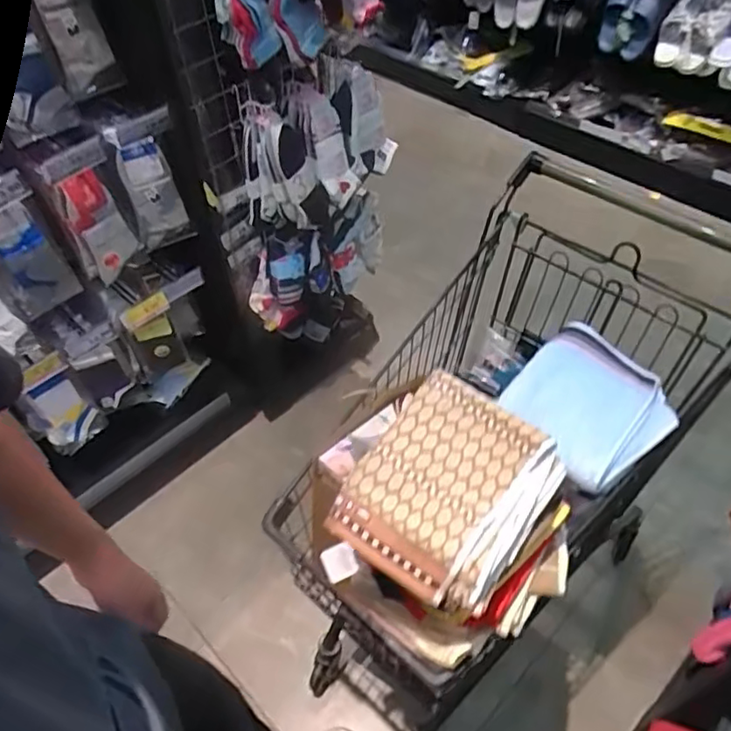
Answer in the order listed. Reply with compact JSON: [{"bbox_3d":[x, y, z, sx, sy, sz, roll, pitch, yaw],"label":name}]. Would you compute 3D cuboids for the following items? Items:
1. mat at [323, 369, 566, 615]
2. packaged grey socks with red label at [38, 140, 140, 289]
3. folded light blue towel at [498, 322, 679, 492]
[{"bbox_3d":[0.088,0.132,0.648,0.180,0.036,0.214,35,72,16],"label":"mat"},{"bbox_3d":[-0.482,-0.267,1.089,0.105,0.252,0.056,-22,52,-15],"label":"packaged grey socks with red label"},{"bbox_3d":[0.298,0.044,0.813,0.204,0.036,0.184,-36,57,-24],"label":"folded light blue towel"}]

